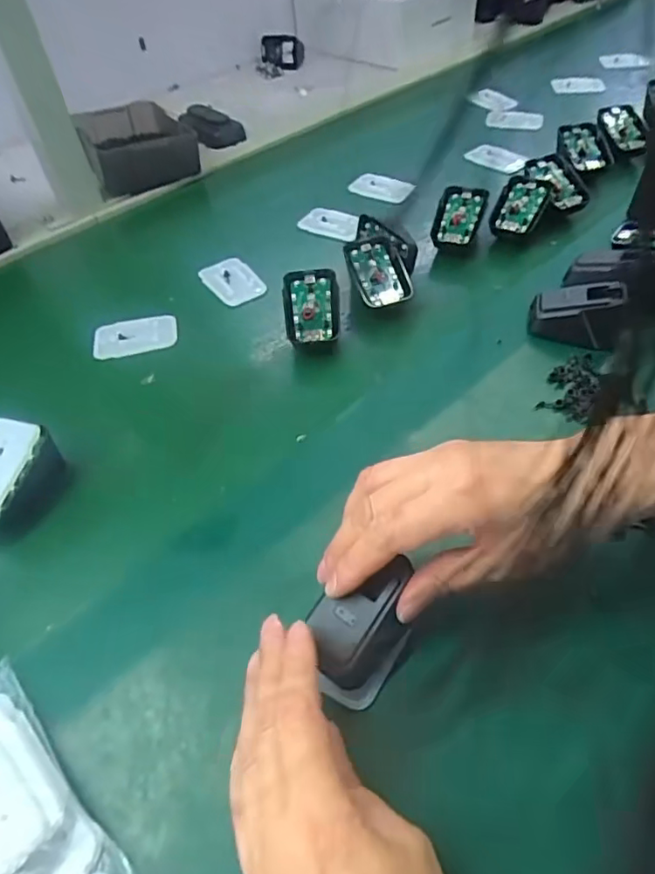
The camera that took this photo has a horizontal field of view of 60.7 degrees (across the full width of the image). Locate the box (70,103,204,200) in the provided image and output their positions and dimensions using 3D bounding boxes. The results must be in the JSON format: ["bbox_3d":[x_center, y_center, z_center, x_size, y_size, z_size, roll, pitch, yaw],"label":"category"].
[{"bbox_3d":[-0.226,-0.343,0.672,0.118,0.060,0.152,-19,51,-14],"label":"box"}]

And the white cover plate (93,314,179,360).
[{"bbox_3d":[-0.165,-0.087,0.480,0.069,0.010,0.040,-12,50,-8],"label":"white cover plate"}]

